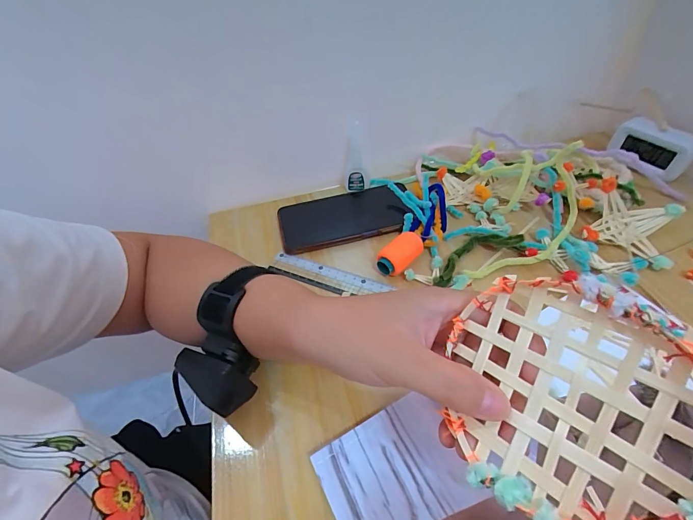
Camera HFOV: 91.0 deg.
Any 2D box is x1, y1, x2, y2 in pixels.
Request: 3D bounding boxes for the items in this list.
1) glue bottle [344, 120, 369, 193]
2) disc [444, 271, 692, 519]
[{"bbox_3d":[0.011,-0.126,0.430,0.031,0.081,0.028,-4,49,3],"label":"glue bottle"},{"bbox_3d":[0.093,0.060,0.149,0.100,0.012,0.101,-18,61,36],"label":"disc"}]

